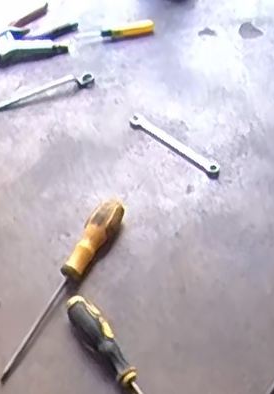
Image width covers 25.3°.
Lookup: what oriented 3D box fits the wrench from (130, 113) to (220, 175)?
[{"bbox_3d":[0.051,-0.077,0.857,0.020,0.006,0.162,-36,55,-26],"label":"wrench"}]

